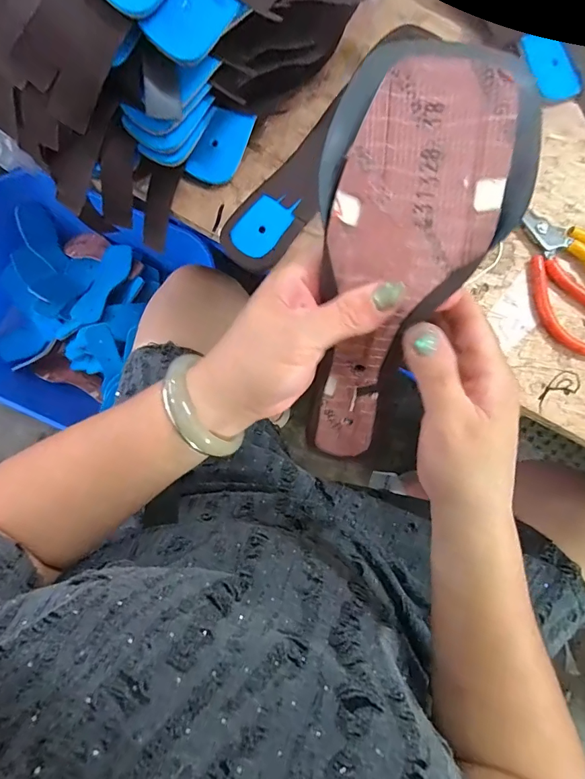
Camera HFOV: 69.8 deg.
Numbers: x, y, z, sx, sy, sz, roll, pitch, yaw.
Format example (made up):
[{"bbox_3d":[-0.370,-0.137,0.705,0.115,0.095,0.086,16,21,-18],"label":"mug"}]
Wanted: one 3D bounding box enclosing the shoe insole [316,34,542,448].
[{"bbox_3d":[0.052,-0.054,0.240,0.097,0.034,0.231,17,120,3],"label":"shoe insole"}]

